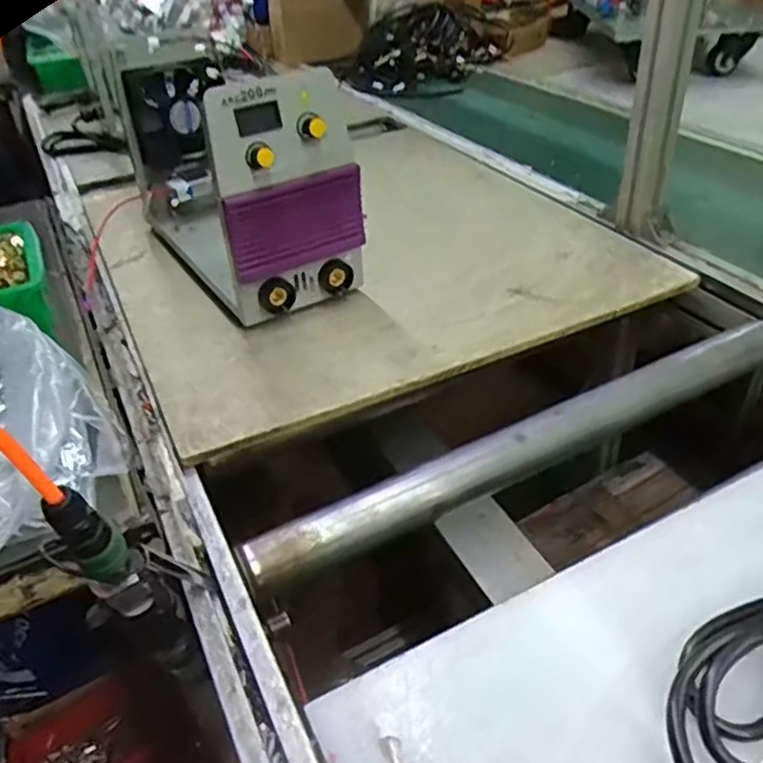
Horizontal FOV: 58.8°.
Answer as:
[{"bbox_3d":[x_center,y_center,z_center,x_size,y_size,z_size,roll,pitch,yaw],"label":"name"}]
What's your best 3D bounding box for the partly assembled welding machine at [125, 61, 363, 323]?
[{"bbox_3d":[-0.182,-0.253,0.812,0.171,0.237,0.369,-22,41,-20],"label":"partly assembled welding machine"}]

